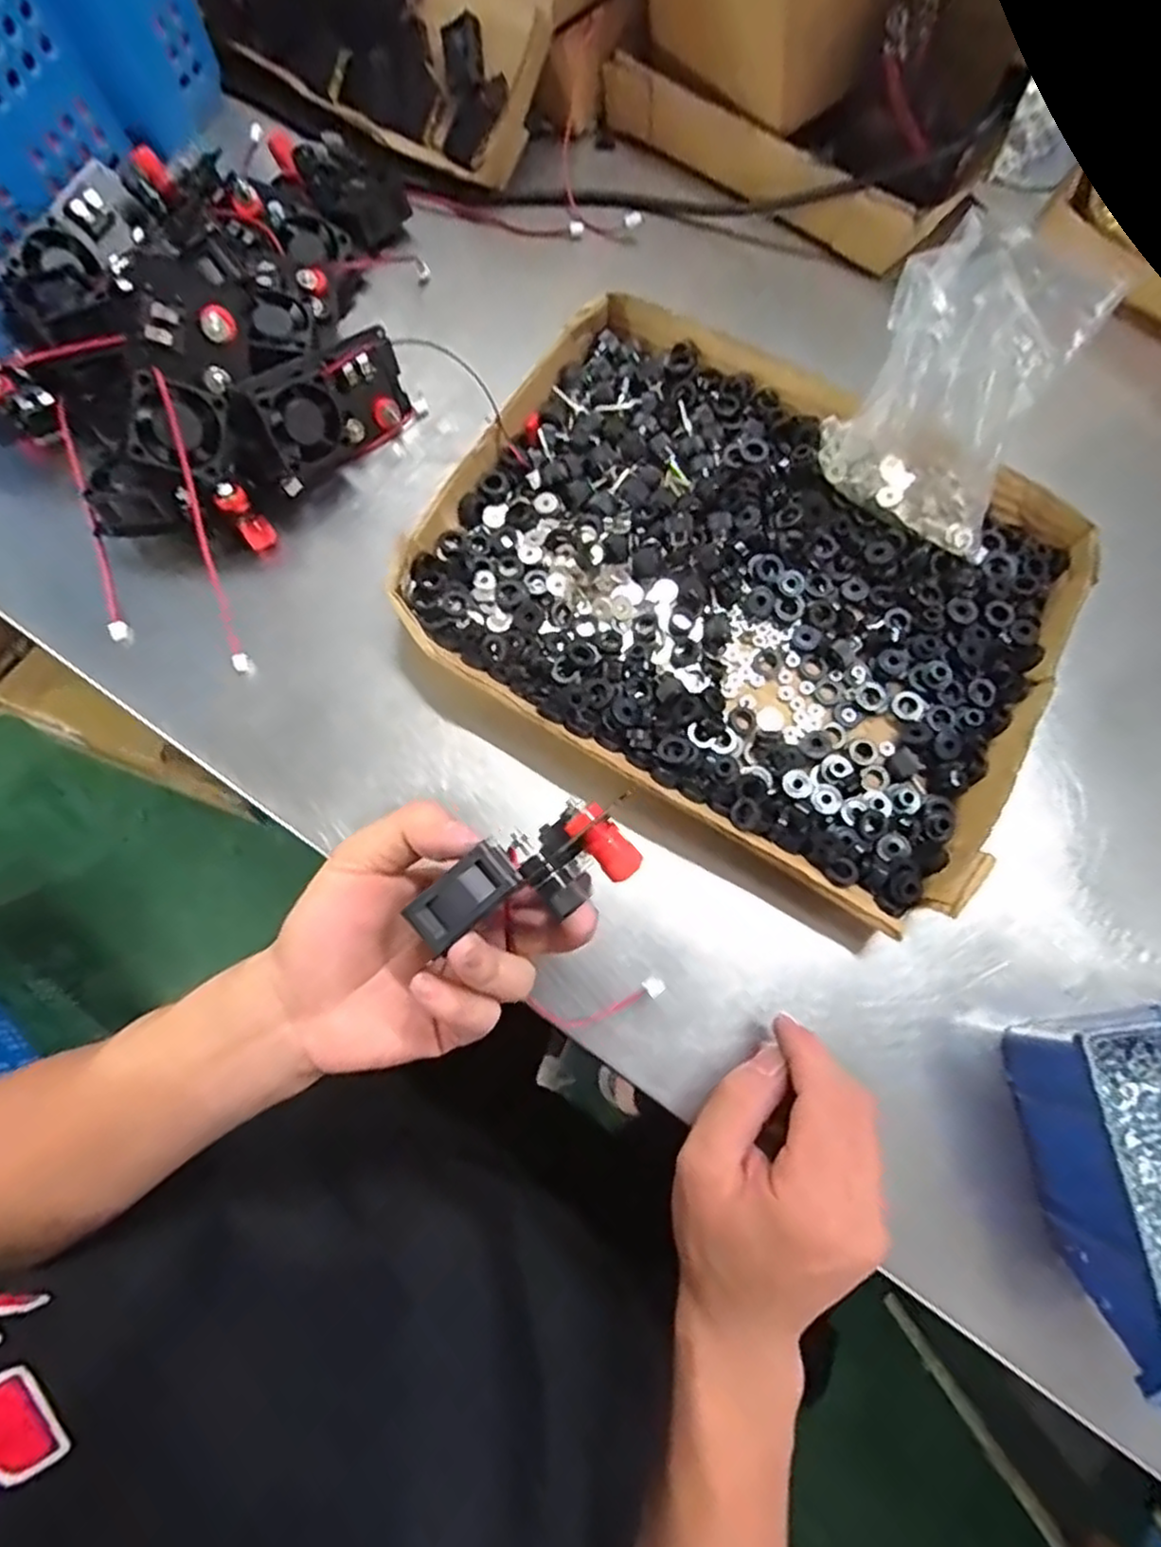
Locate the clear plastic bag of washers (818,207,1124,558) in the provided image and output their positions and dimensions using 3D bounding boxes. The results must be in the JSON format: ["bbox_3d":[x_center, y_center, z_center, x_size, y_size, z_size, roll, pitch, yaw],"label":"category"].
[{"bbox_3d":[0.181,-0.180,0.346,0.105,0.120,0.057,38,78,9],"label":"clear plastic bag of washers"}]

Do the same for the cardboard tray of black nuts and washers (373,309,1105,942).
[{"bbox_3d":[0.087,-0.100,0.386,0.315,0.035,0.249,31,77,7],"label":"cardboard tray of black nuts and washers"}]

